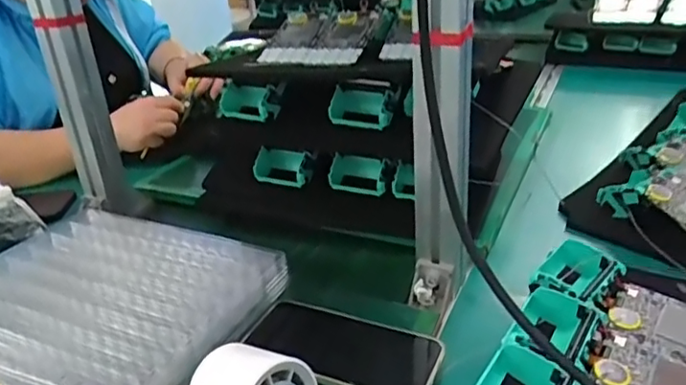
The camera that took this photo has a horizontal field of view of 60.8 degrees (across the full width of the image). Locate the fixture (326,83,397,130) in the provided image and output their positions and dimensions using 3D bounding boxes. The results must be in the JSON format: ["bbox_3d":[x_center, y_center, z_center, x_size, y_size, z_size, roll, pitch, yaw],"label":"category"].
[{"bbox_3d":[0.023,-0.096,0.637,0.073,0.041,0.028,11,28,34],"label":"fixture"}]

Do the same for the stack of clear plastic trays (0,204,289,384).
[{"bbox_3d":[-0.233,0.100,0.558,0.305,0.037,0.240,6,26,25],"label":"stack of clear plastic trays"}]

